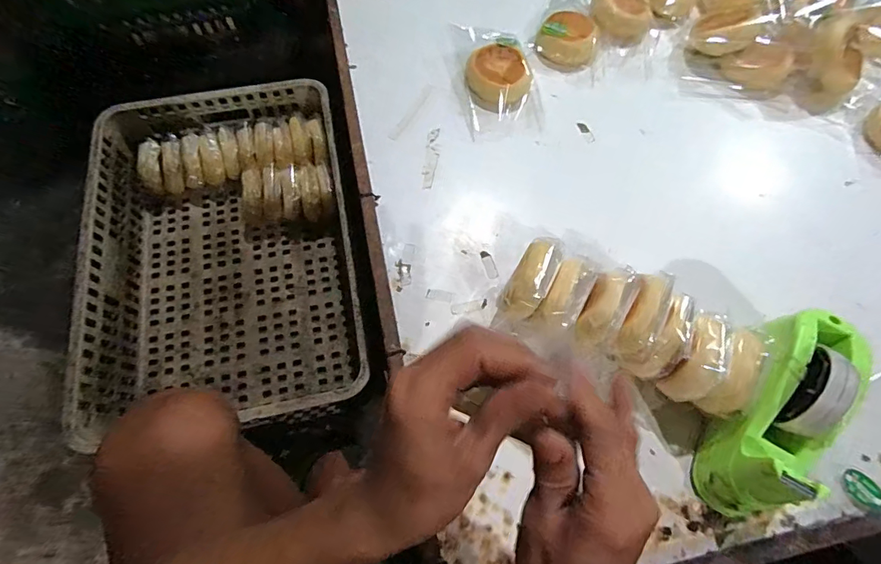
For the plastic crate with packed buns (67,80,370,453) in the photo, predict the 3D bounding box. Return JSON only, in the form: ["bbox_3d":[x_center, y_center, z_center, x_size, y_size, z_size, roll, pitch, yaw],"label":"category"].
[{"bbox_3d":[-0.371,-0.070,0.789,0.397,0.153,0.609,-10,67,-5],"label":"plastic crate with packed buns"}]

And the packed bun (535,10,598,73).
[{"bbox_3d":[0.188,-0.361,0.674,0.084,0.044,0.077,0,66,-1],"label":"packed bun"}]

